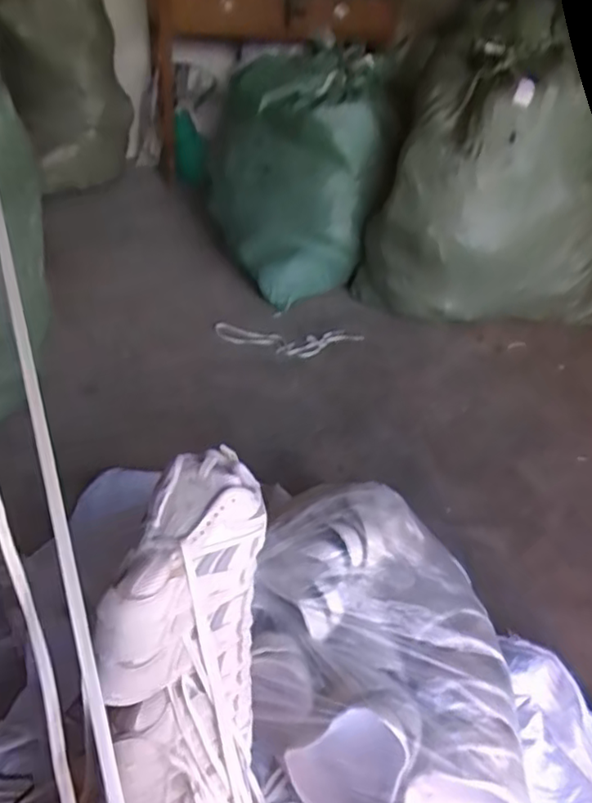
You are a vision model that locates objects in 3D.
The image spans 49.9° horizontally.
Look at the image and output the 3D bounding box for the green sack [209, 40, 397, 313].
[{"bbox_3d":[0.029,-0.624,1.723,0.352,0.557,0.397,26,43,22],"label":"green sack"}]

